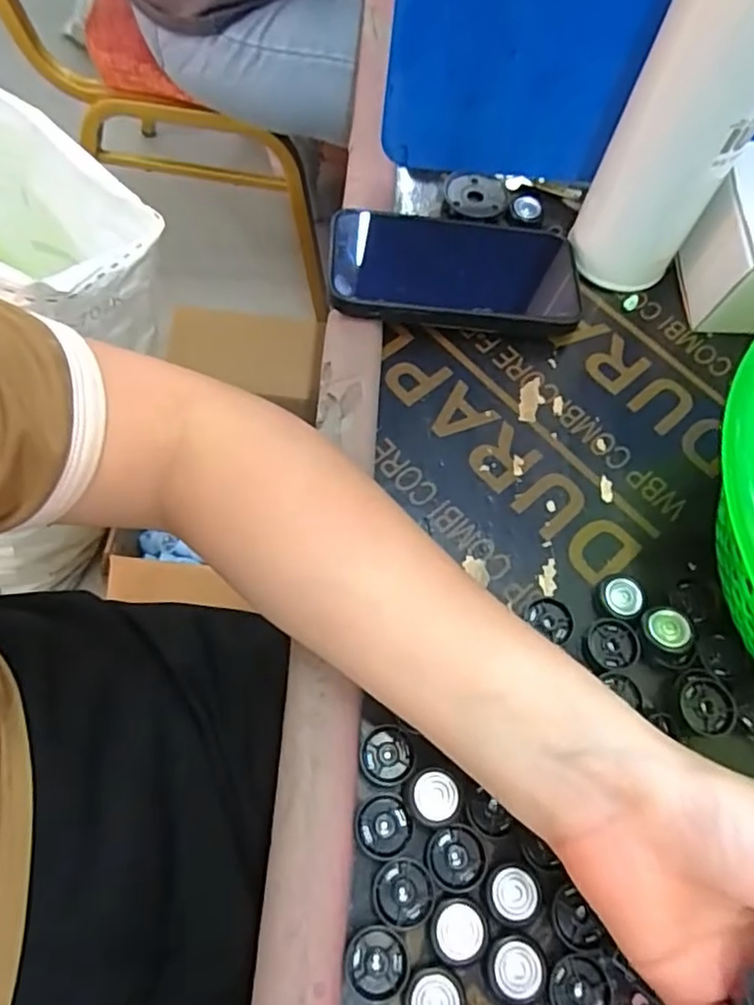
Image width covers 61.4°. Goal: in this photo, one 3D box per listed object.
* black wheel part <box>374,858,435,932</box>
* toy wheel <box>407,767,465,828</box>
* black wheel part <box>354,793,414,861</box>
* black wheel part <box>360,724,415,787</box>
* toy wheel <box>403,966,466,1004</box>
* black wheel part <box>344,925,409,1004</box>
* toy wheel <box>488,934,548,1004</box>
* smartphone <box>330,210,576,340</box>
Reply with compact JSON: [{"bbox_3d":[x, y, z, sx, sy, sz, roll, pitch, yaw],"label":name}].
[{"bbox_3d":[0.011,0.155,0.251,0.024,0.004,0.024,-5,66,-6],"label":"black wheel part"},{"bbox_3d":[0.024,0.121,0.262,0.022,0.012,0.021,2,65,-3],"label":"toy wheel"},{"bbox_3d":[0.003,0.134,0.261,0.023,0.004,0.024,-5,66,-7],"label":"black wheel part"},{"bbox_3d":[0.004,0.109,0.274,0.023,0.005,0.023,-6,66,-7],"label":"black wheel part"},{"bbox_3d":[0.021,0.190,0.241,0.022,0.009,0.022,2,65,-3],"label":"toy wheel"},{"bbox_3d":[0.000,0.177,0.242,0.023,0.004,0.023,-5,65,-6],"label":"black wheel part"},{"bbox_3d":[0.054,0.181,0.245,0.022,0.006,0.022,2,65,-3],"label":"toy wheel"},{"bbox_3d":[0.050,-0.138,0.378,0.153,0.018,0.073,2,67,-10],"label":"smartphone"}]

